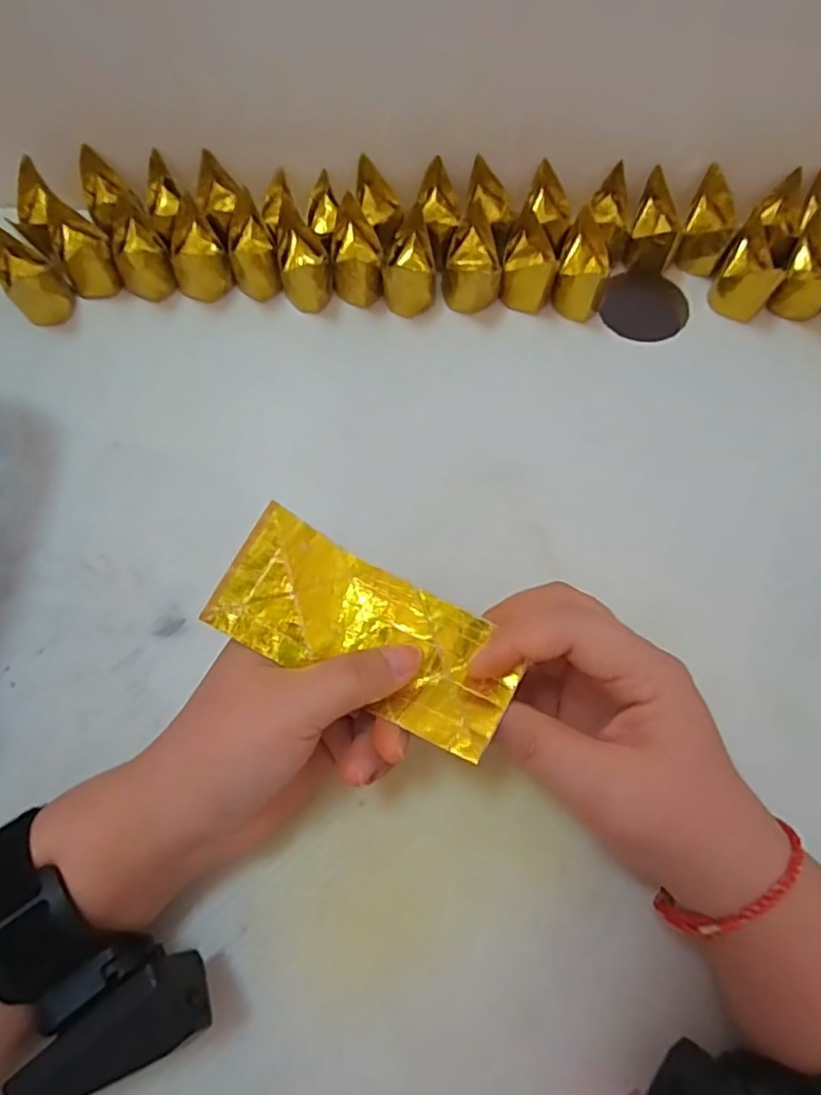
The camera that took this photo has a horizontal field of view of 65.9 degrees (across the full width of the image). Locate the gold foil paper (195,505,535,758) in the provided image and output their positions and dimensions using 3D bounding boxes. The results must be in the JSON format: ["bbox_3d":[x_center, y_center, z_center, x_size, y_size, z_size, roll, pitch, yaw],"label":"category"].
[{"bbox_3d":[-0.017,0.036,0.264,0.124,0.022,0.055,30,75,2],"label":"gold foil paper"}]

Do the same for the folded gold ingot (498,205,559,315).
[{"bbox_3d":[0.078,-0.182,0.410,0.032,0.033,0.050,16,69,6],"label":"folded gold ingot"}]

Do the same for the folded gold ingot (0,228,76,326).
[{"bbox_3d":[-0.246,-0.173,0.404,0.052,0.037,0.034,41,74,14],"label":"folded gold ingot"}]

